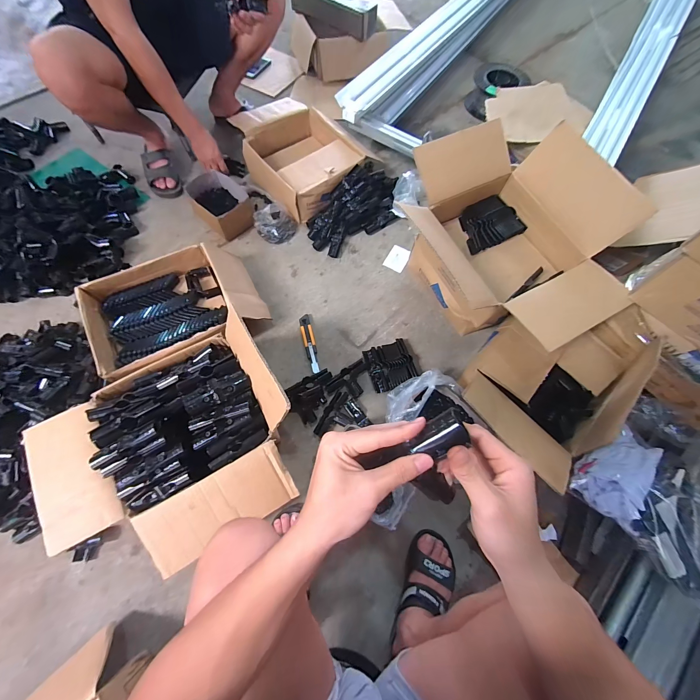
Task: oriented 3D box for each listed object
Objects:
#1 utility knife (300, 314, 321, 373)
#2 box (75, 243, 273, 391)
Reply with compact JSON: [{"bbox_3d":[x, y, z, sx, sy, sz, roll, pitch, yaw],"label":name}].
[{"bbox_3d":[-0.117,-0.019,0.890,0.033,0.017,0.182,-13,70,-8],"label":"utility knife"},{"bbox_3d":[-0.464,-0.113,0.839,0.408,0.122,0.305,-29,73,-14],"label":"box"}]

